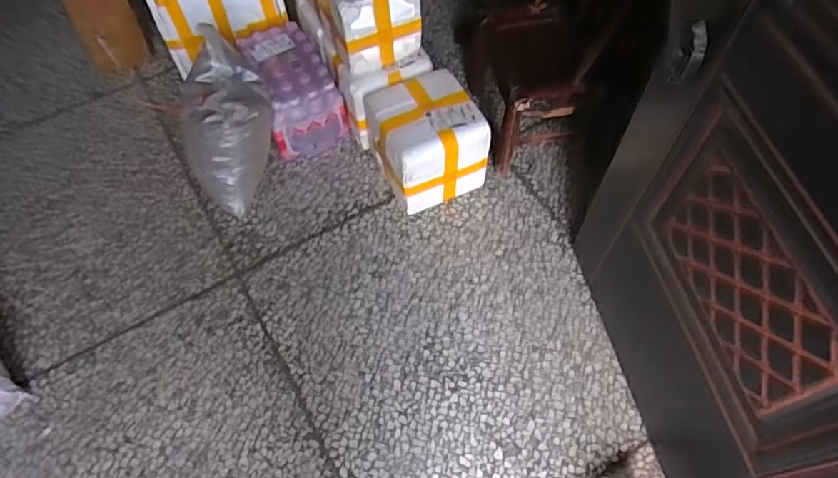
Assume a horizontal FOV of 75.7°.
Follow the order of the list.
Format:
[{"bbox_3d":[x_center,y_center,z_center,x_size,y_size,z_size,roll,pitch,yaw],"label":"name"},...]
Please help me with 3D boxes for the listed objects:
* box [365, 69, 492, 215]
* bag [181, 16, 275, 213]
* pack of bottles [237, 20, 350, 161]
[{"bbox_3d":[0.019,-0.273,1.540,0.261,0.297,0.276,-25,62,-13],"label":"box"},{"bbox_3d":[-0.538,-0.308,1.499,0.222,0.507,0.201,7,30,4],"label":"bag"},{"bbox_3d":[-0.398,-0.474,1.709,0.234,0.234,0.363,-21,61,-11],"label":"pack of bottles"}]

